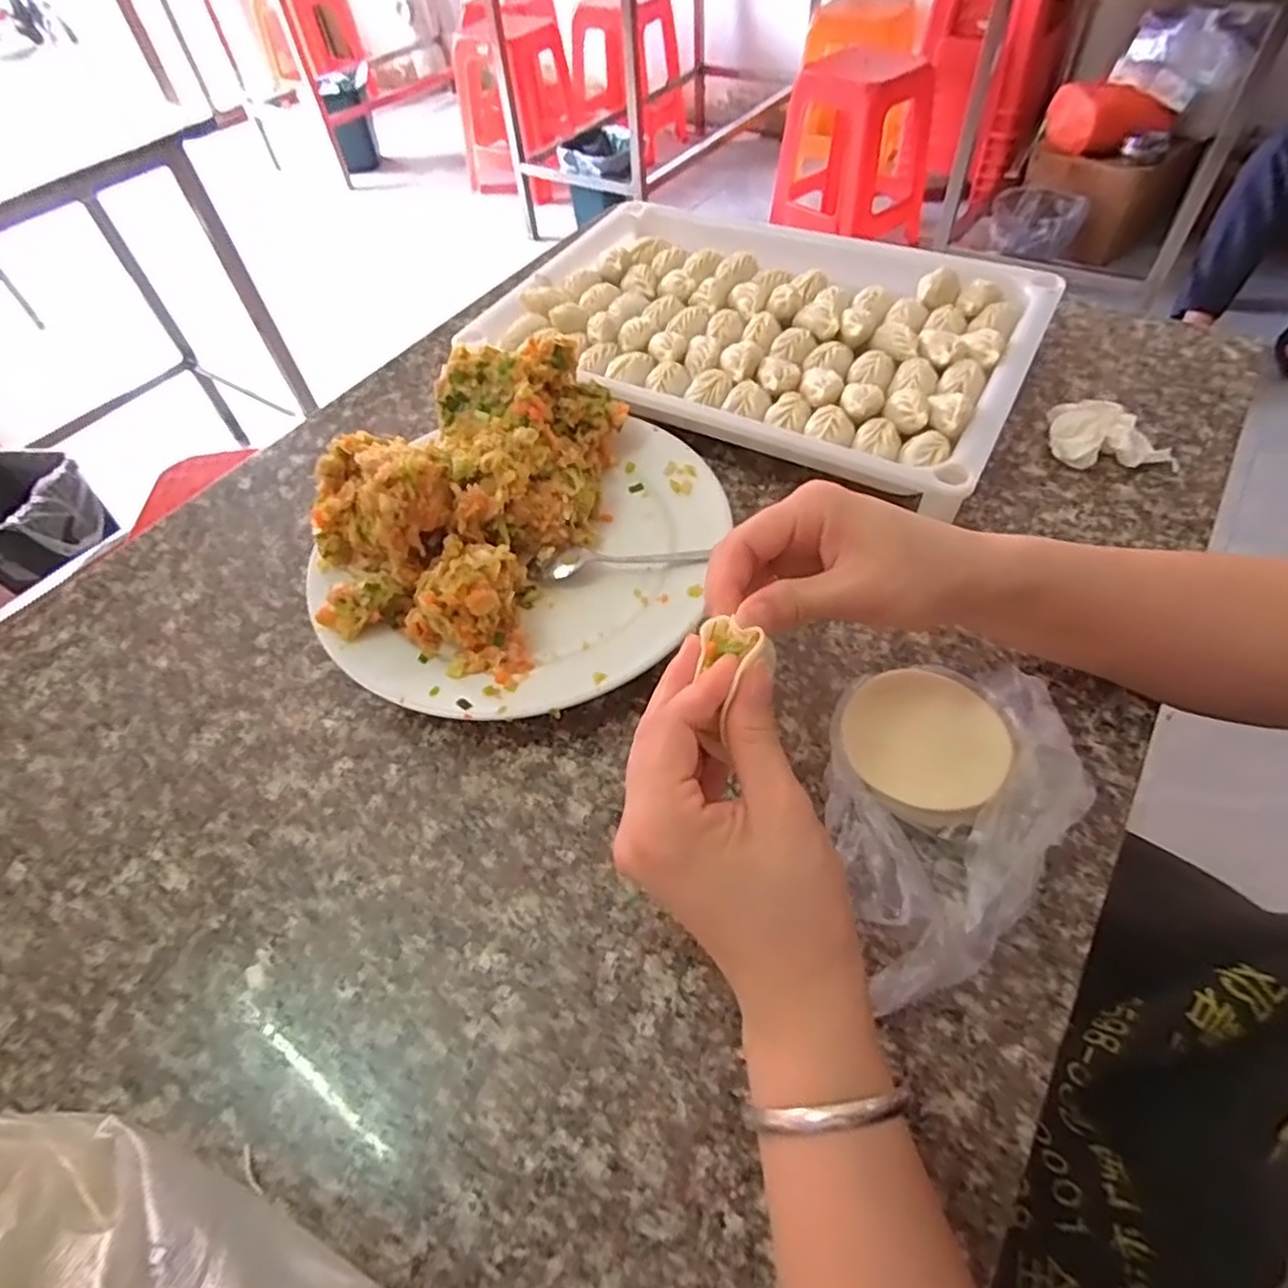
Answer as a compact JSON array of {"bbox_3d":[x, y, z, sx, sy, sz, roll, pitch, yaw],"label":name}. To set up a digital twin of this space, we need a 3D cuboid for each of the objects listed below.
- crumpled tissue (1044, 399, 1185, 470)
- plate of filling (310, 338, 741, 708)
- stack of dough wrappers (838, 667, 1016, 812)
[{"bbox_3d":[0.306,-0.140,0.456,0.072,0.027,0.051,-2,53,4],"label":"crumpled tissue"},{"bbox_3d":[-0.071,-0.071,0.402,0.214,0.093,0.231,-2,53,3],"label":"plate of filling"},{"bbox_3d":[0.132,0.047,0.334,0.072,0.027,0.066,22,58,20],"label":"stack of dough wrappers"}]

